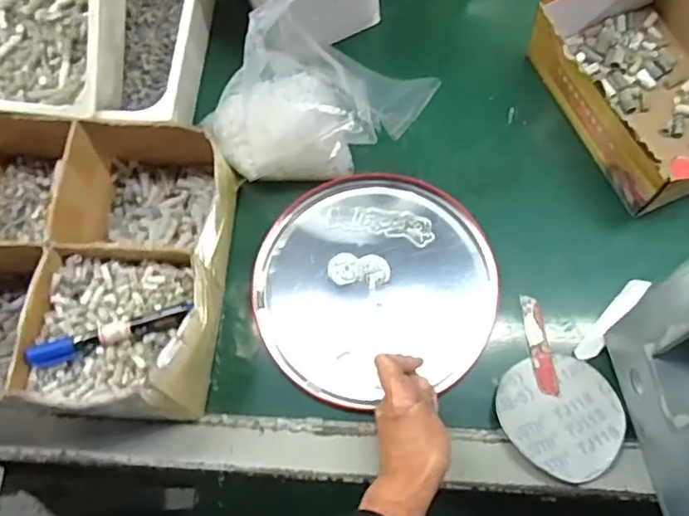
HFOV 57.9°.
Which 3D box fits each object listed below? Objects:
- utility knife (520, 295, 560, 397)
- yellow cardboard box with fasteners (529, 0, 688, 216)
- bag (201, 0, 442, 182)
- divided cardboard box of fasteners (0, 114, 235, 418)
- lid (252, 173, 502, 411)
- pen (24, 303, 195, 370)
[{"bbox_3d":[0.190,0.083,0.608,0.020,0.004,0.099,-8,70,0],"label":"utility knife"},{"bbox_3d":[0.326,-0.182,0.648,0.180,0.112,0.228,-22,70,-5],"label":"yellow cardboard box with fasteners"},{"bbox_3d":[-0.029,-0.153,0.600,0.215,0.211,0.103,4,70,4],"label":"bag"},{"bbox_3d":[-0.377,0.003,0.610,0.516,0.118,0.275,3,71,5],"label":"divided cardboard box of fasteners"},{"bbox_3d":[0.030,0.024,0.635,0.234,0.013,0.231,-1,70,3],"label":"lid"},{"bbox_3d":[-0.196,0.064,0.526,0.138,0.019,0.020,-17,70,-2],"label":"pen"}]

